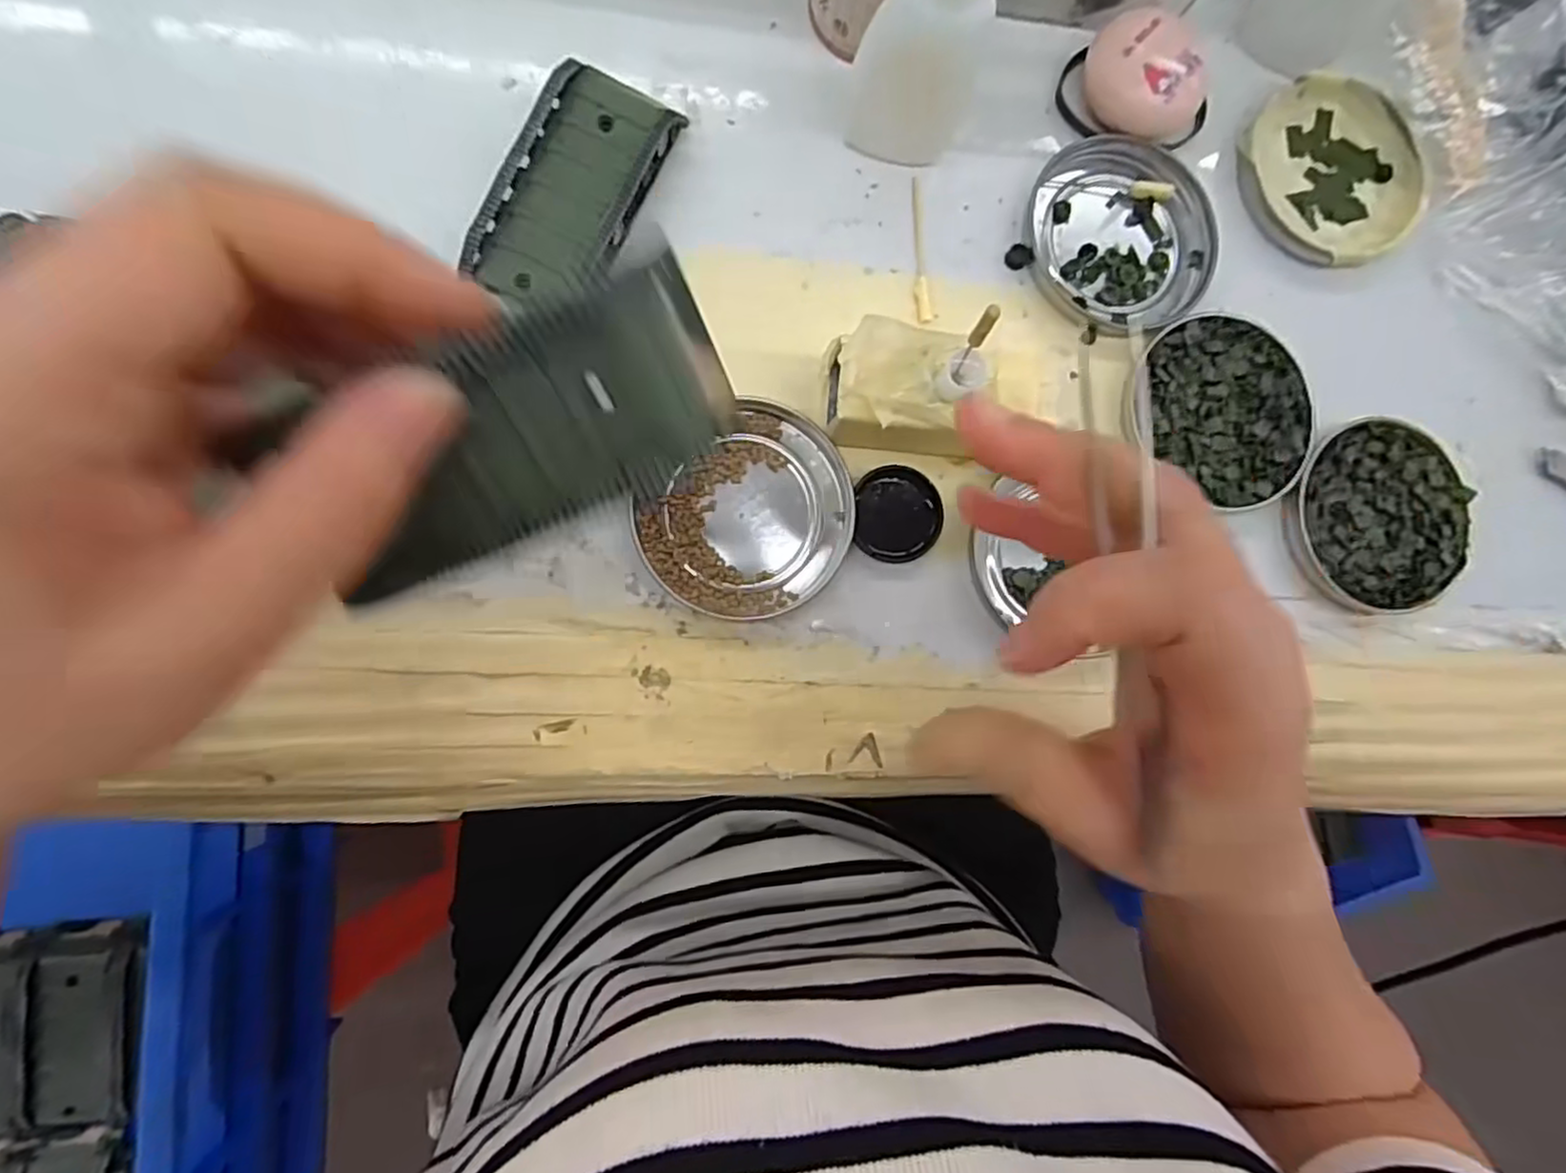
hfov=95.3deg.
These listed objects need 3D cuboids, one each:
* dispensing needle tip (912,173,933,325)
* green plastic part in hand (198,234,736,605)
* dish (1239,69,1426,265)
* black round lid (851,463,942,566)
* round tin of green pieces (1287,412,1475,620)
[{"bbox_3d":[0.053,-0.133,0.281,0.006,0.004,0.059,-4,87,-8],"label":"dispensing needle tip"},{"bbox_3d":[-0.054,-0.032,0.143,0.087,0.009,0.045,-24,128,-5],"label":"green plastic part in hand"},{"bbox_3d":[0.232,-0.175,0.303,0.073,0.012,0.077,1,86,-8],"label":"dish"},{"bbox_3d":[0.043,-0.027,0.270,0.031,0.011,0.036,3,86,-7],"label":"black round lid"},{"bbox_3d":[0.244,-0.029,0.292,0.074,0.012,0.077,1,86,-8],"label":"round tin of green pieces"}]

